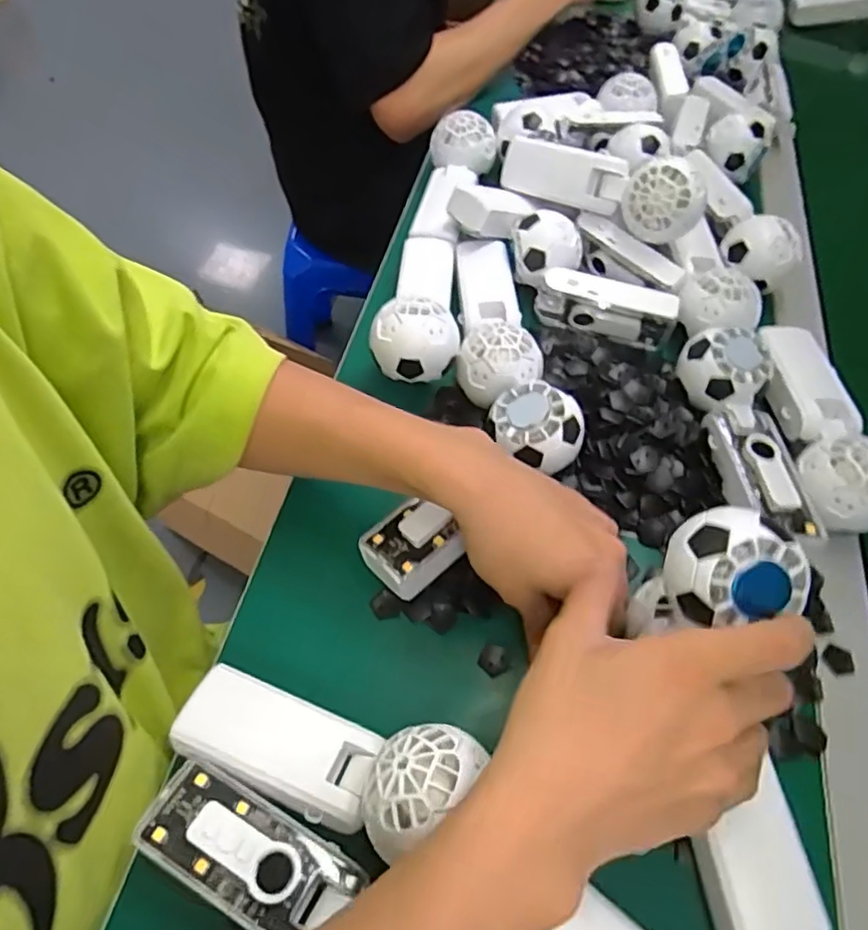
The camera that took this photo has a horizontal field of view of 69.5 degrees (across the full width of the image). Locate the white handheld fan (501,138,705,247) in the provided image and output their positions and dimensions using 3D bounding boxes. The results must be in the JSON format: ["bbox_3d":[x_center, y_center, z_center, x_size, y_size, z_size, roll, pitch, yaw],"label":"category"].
[{"bbox_3d":[0.135,-0.239,0.518,0.173,0.064,0.036,34,61,17],"label":"white handheld fan"}]

